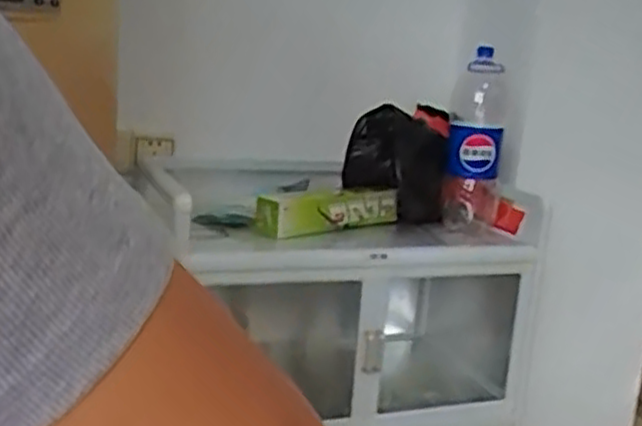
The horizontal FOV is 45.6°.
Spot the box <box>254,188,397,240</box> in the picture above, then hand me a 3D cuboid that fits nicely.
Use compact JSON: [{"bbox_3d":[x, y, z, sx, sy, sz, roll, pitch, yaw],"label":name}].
[{"bbox_3d":[0.015,-0.004,1.286,0.276,0.068,0.070,-6,16,-36],"label":"box"}]

